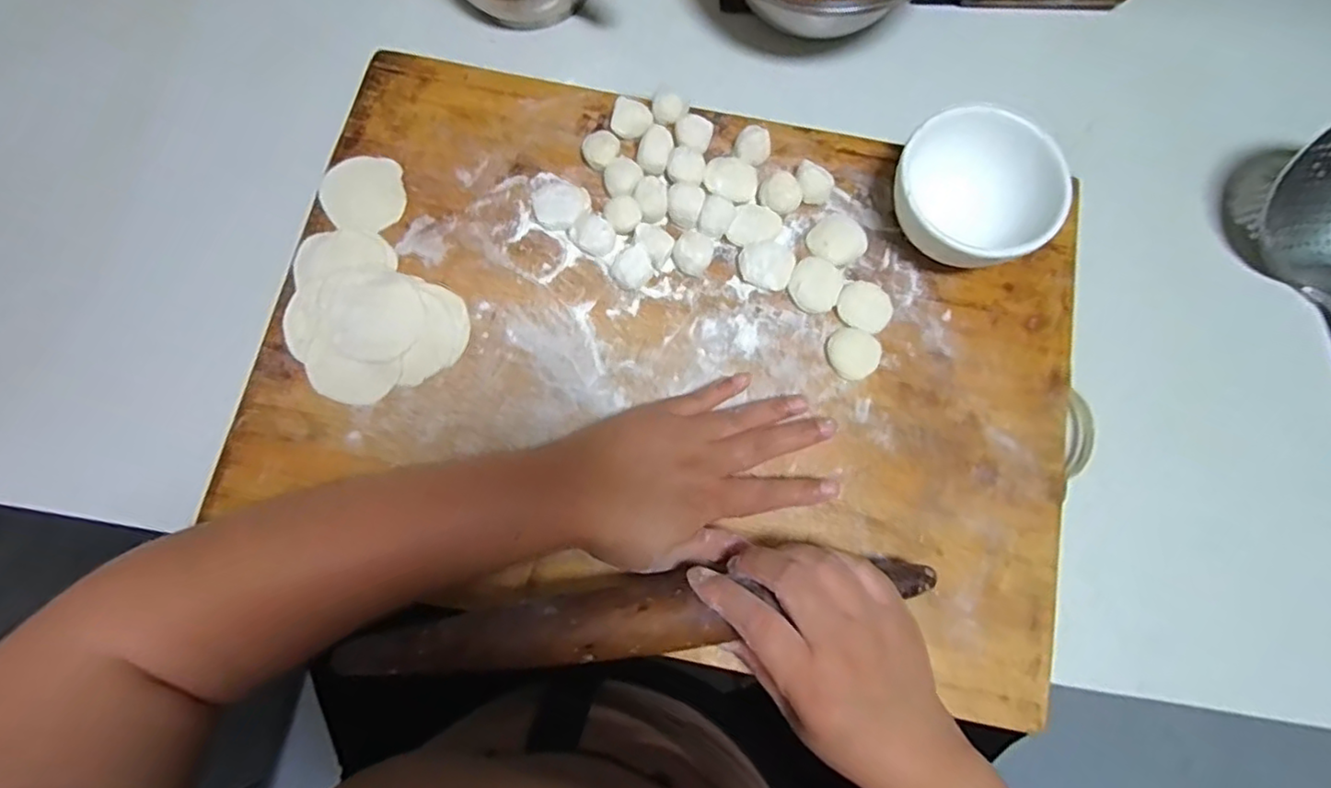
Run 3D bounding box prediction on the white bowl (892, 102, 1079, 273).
[{"bbox_3d":[0.182,-0.115,0.391,0.093,0.056,0.090,0,76,0],"label":"white bowl"}]

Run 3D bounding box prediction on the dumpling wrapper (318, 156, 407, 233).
[{"bbox_3d":[-0.200,-0.134,0.423,0.056,0.004,0.053,0,76,0],"label":"dumpling wrapper"}]

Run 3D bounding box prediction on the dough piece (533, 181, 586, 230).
[{"bbox_3d":[-0.070,-0.125,0.419,0.034,0.013,0.037,0,76,0],"label":"dough piece"}]

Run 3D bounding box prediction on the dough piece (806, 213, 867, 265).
[{"bbox_3d":[0.113,-0.101,0.416,0.036,0.007,0.037,0,76,0],"label":"dough piece"}]

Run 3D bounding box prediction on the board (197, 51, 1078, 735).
[{"bbox_3d":[0.006,-0.031,0.398,0.485,0.027,0.337,13,75,2],"label":"board"}]

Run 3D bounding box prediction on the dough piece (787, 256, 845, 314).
[{"bbox_3d":[0.096,-0.070,0.406,0.032,0.009,0.035,0,76,0],"label":"dough piece"}]

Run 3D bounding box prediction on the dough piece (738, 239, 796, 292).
[{"bbox_3d":[0.064,-0.083,0.407,0.034,0.012,0.029,26,78,7],"label":"dough piece"}]

